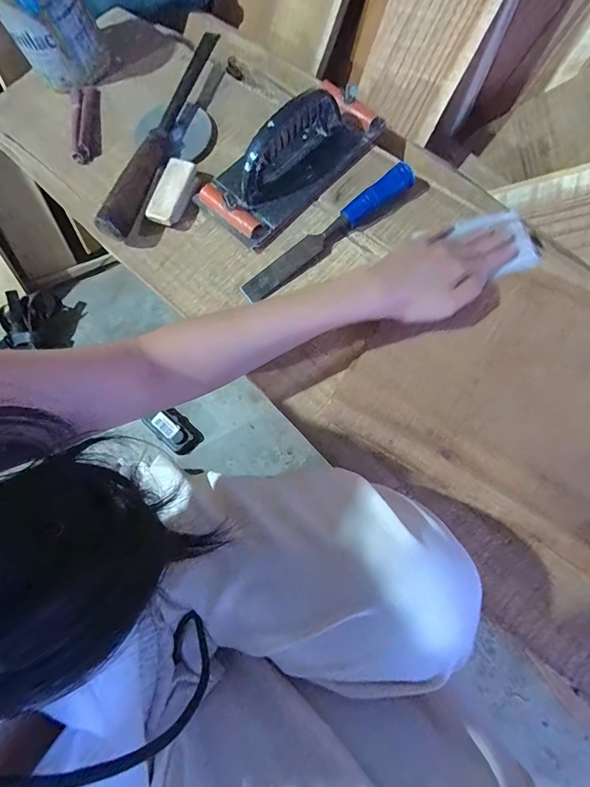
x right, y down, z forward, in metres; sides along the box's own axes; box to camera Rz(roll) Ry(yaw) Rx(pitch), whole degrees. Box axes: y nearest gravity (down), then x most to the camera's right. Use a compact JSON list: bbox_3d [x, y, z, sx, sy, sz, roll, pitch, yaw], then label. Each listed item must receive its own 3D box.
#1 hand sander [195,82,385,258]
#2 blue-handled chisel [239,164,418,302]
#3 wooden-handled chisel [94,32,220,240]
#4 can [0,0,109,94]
[{"bbox_3d":[-0.004,-0.272,0.432,0.217,0.079,0.102,-43,76,-10],"label":"hand sander"},{"bbox_3d":[0.037,-0.170,0.422,0.217,0.019,0.026,-37,73,2],"label":"blue-handled chisel"},{"bbox_3d":[-0.150,-0.309,0.460,0.033,0.037,0.298,20,74,8],"label":"wooden-handled chisel"},{"bbox_3d":[-0.304,-0.460,0.471,0.100,0.109,0.110,-22,73,-5],"label":"can"}]

